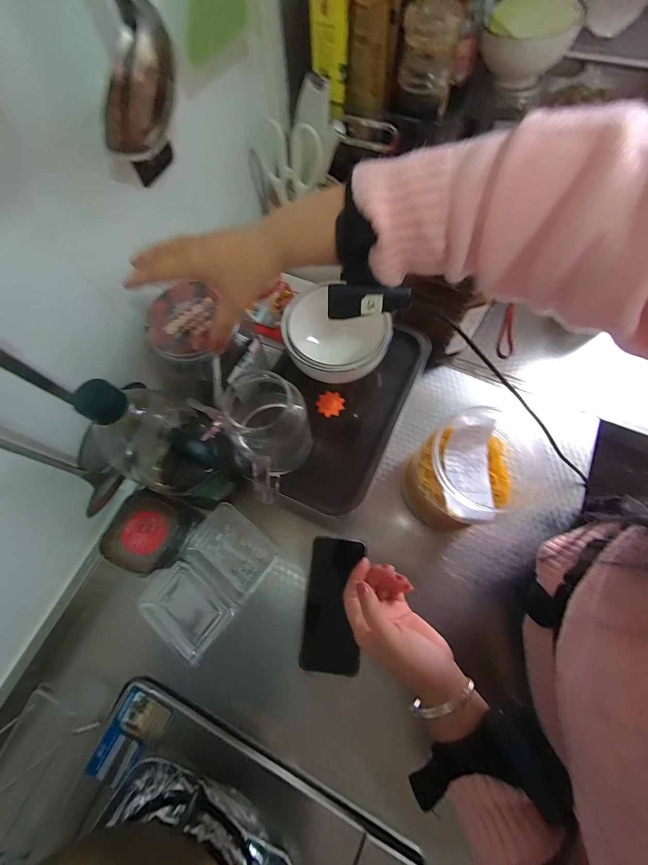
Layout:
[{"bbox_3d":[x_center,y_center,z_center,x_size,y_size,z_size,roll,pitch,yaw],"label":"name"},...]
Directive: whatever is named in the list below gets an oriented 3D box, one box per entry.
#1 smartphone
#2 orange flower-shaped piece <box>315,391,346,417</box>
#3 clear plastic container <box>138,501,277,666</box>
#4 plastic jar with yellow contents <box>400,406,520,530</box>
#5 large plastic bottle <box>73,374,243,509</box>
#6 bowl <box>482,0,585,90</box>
[{"bbox_3d":[0.014,0.226,0.452,0.075,0.013,0.160,8,68,-2],"label":"smartphone"},{"bbox_3d":[0.009,-0.037,0.438,0.035,0.004,0.035,-1,70,2],"label":"orange flower-shaped piece"},{"bbox_3d":[-0.159,0.202,0.476,0.116,0.027,0.174,35,75,14],"label":"clear plastic container"},{"bbox_3d":[0.182,0.057,0.455,0.139,0.124,0.125,-15,70,-3],"label":"plastic jar with yellow contents"},{"bbox_3d":[-0.171,0.023,0.396,0.087,0.261,0.095,20,72,10],"label":"large plastic bottle"},{"bbox_3d":[0.266,-0.516,0.445,0.111,0.066,0.090,25,73,11],"label":"bowl"}]

